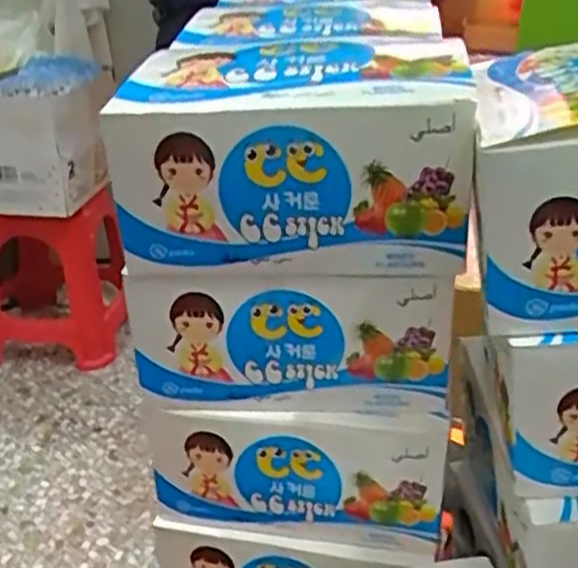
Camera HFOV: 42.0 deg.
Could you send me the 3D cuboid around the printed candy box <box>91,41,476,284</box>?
[{"bbox_3d":[0.002,-0.051,0.317,0.139,0.079,0.062,4,27,6],"label":"printed candy box"}]

